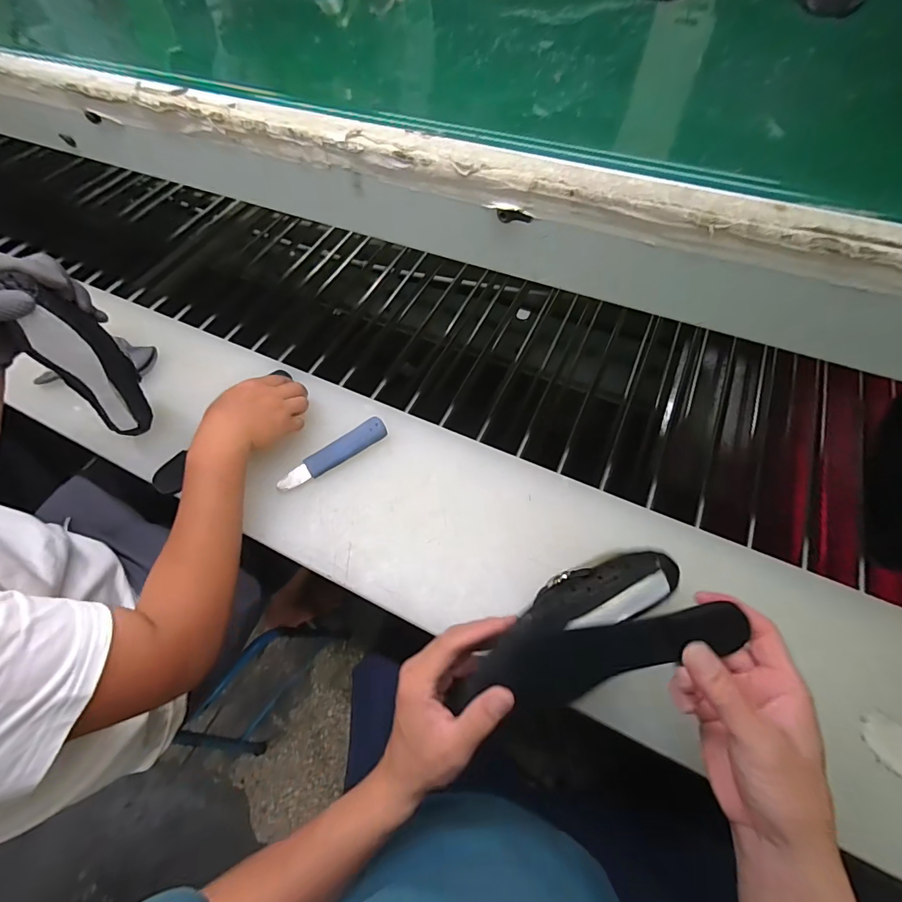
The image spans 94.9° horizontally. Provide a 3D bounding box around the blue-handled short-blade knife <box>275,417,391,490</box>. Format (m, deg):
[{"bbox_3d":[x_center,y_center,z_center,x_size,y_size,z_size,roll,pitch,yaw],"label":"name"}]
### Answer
[{"bbox_3d":[-0.157,0.004,0.550,0.154,0.024,0.025,-32,63,-14],"label":"blue-handled short-blade knife"}]

